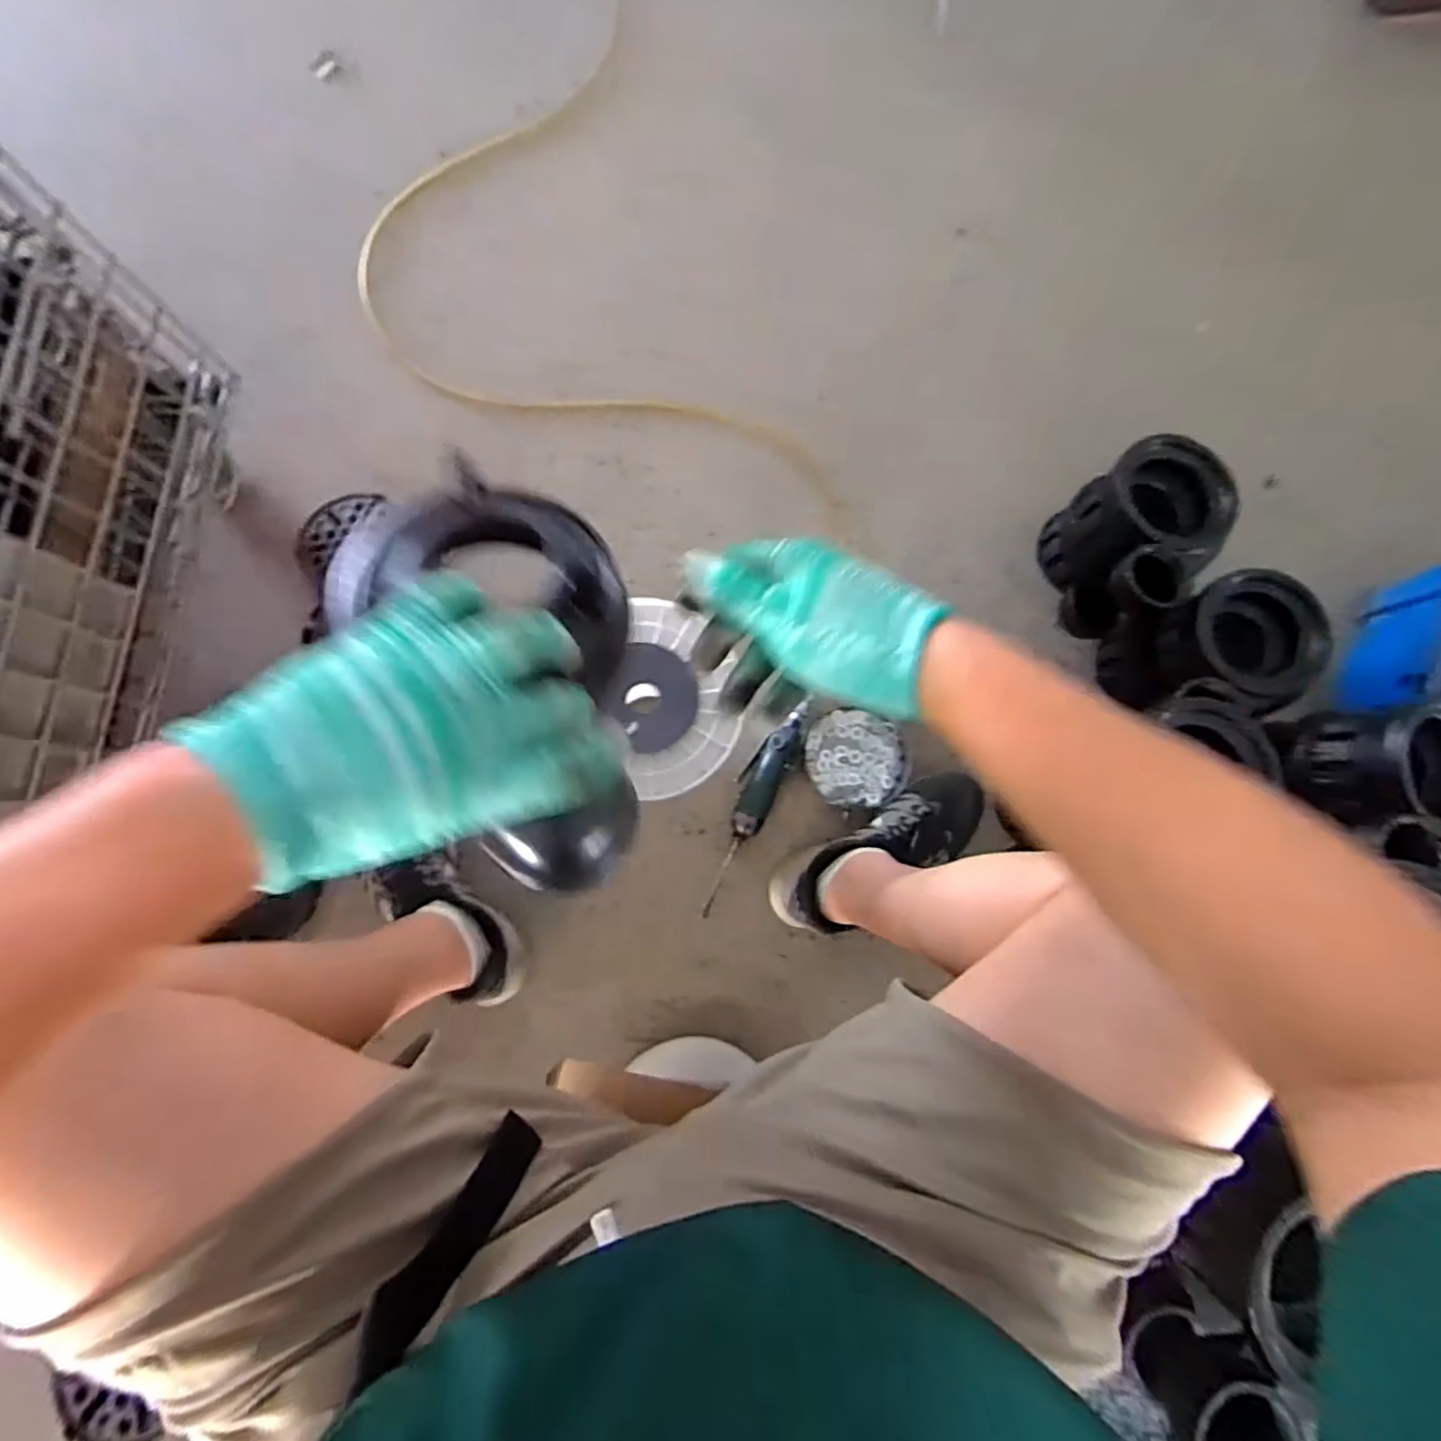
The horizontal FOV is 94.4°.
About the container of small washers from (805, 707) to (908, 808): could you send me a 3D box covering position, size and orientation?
[{"bbox_3d":[0.176,0.050,0.859,0.129,0.018,0.120,1,81,-5],"label":"container of small washers"}]

